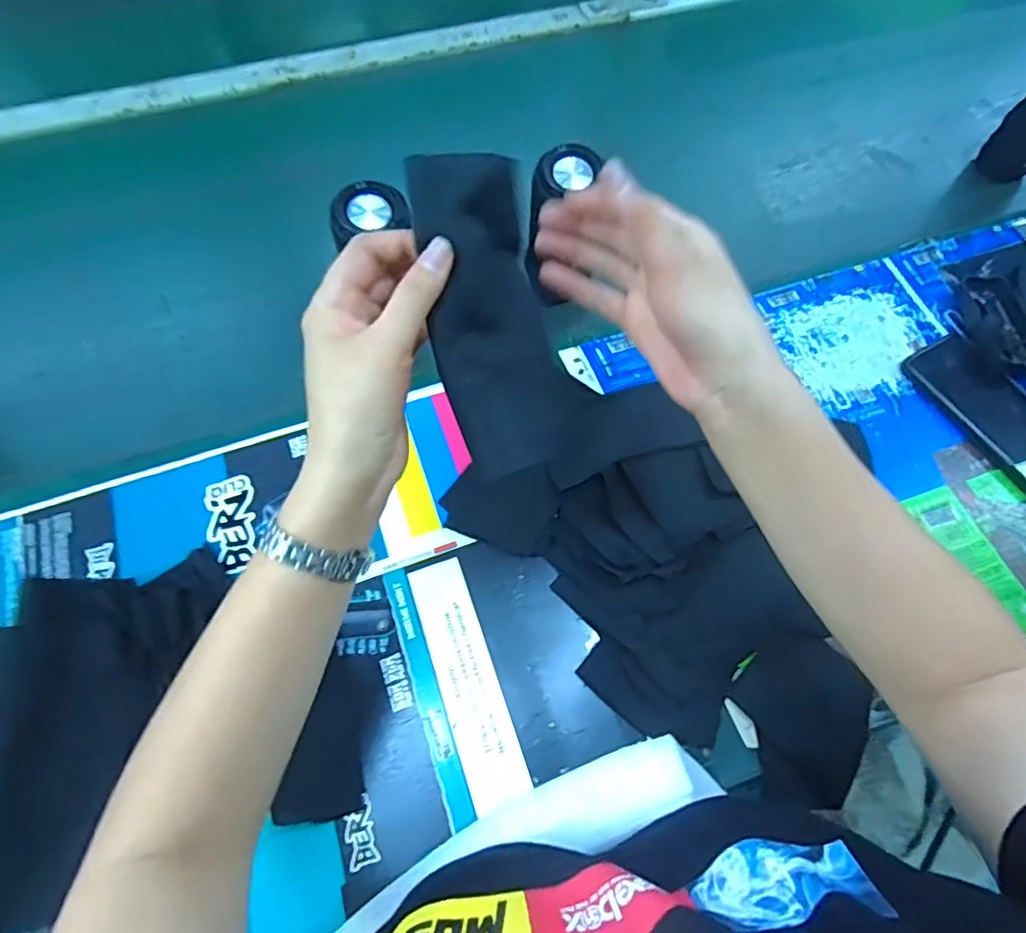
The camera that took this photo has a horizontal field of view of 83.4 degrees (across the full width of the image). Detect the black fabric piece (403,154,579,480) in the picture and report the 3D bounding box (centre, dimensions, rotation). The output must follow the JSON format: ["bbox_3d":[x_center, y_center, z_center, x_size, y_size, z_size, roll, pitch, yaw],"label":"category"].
[{"bbox_3d":[-0.007,-0.081,0.313,0.076,0.020,0.158,-22,103,-37],"label":"black fabric piece"}]

